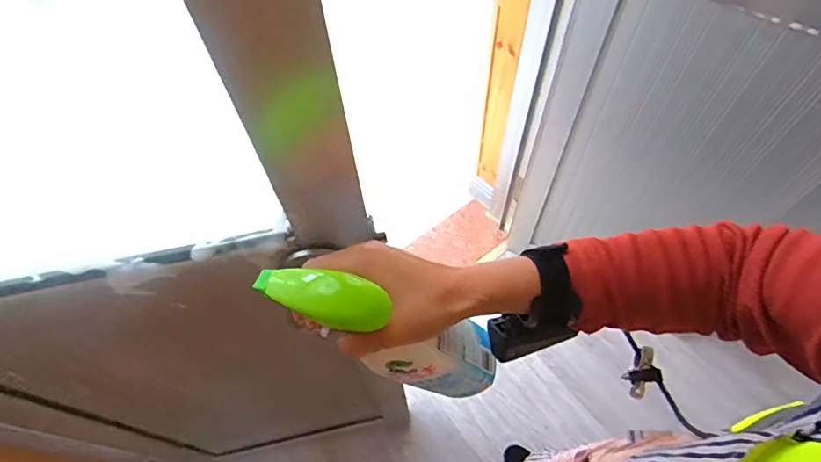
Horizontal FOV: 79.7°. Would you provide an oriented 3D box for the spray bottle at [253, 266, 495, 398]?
[{"bbox_3d":[-0.004,0.083,0.386,0.079,0.225,0.064,-15,52,38],"label":"spray bottle"}]

